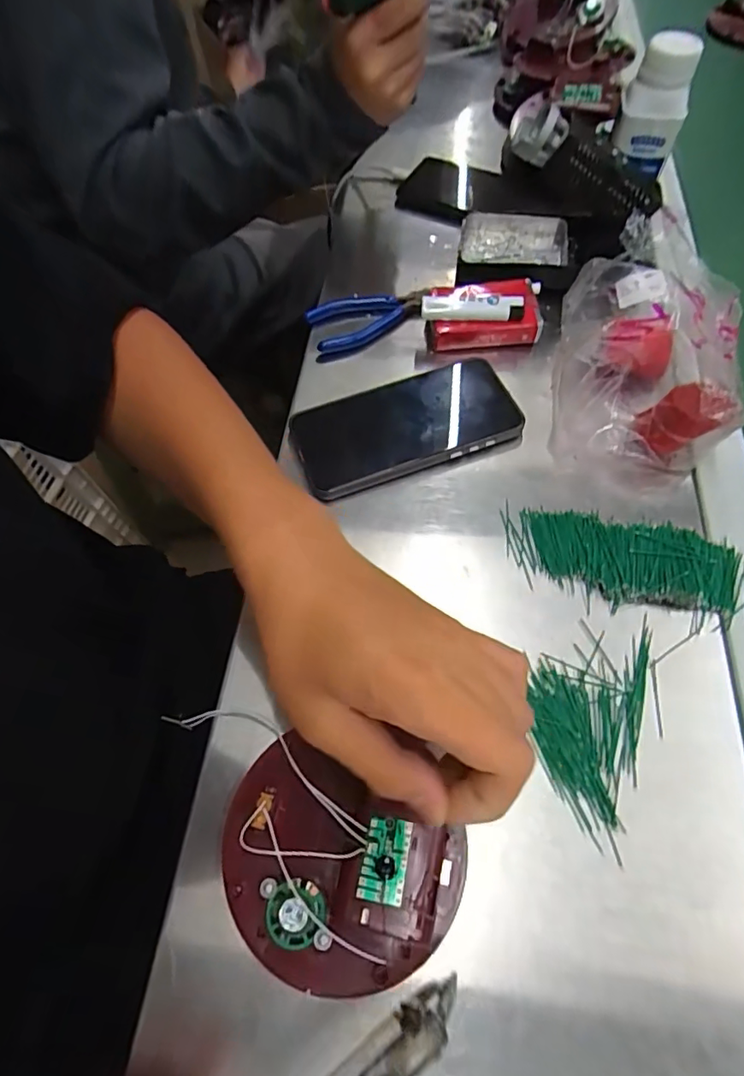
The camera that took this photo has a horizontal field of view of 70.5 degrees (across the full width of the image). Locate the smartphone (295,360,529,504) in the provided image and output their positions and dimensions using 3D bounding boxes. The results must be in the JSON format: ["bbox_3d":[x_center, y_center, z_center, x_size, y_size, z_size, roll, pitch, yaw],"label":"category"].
[{"bbox_3d":[0.024,-0.087,0.395,0.163,0.011,0.085,-20,64,-8],"label":"smartphone"}]

